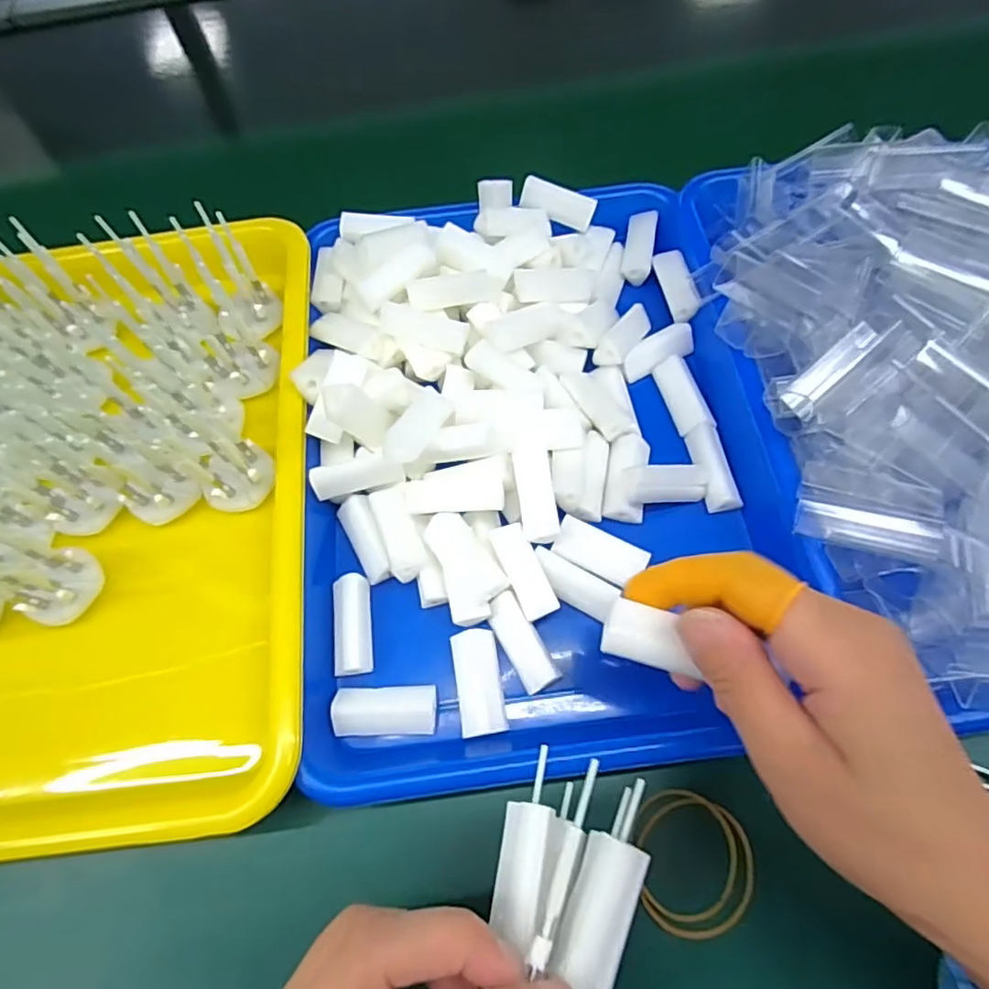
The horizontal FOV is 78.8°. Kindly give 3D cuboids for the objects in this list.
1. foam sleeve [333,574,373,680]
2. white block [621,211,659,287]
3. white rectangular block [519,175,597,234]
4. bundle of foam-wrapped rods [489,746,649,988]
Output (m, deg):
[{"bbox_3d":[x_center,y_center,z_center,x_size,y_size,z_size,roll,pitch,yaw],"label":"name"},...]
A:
[{"bbox_3d":[-0.069,0.062,0.287,0.018,0.015,0.046,-8,64,0],"label":"foam sleeve"},{"bbox_3d":[0.091,-0.156,0.379,0.017,0.015,0.046,10,66,8],"label":"white block"},{"bbox_3d":[0.040,-0.179,0.370,0.046,0.013,0.018,21,67,-6],"label":"white rectangular block"},{"bbox_3d":[0.023,0.124,0.195,0.047,0.020,0.069,22,68,13],"label":"bundle of foam-wrapped rods"}]

